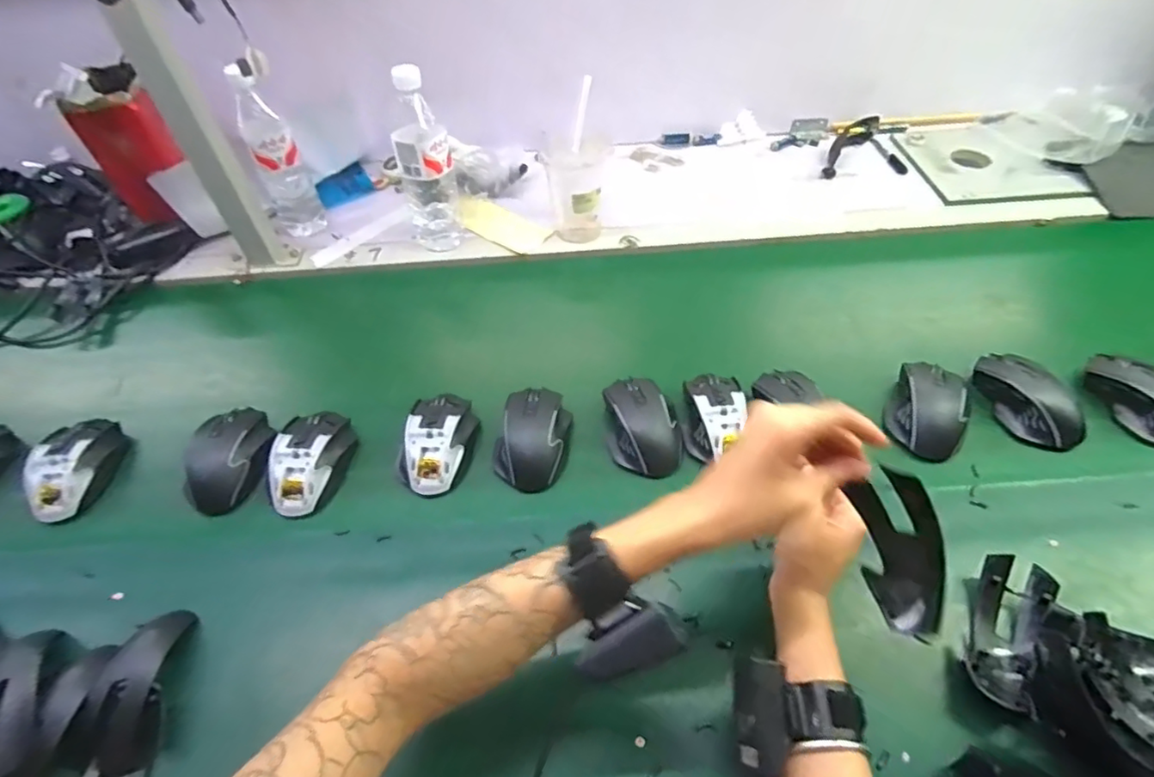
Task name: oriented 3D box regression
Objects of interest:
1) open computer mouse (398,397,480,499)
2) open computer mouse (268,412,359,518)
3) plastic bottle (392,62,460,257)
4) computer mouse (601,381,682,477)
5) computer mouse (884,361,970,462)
[{"bbox_3d":[-0.146,0.051,0.617,0.074,0.035,0.119,3,51,6],"label":"open computer mouse"},{"bbox_3d":[-0.274,0.072,0.609,0.074,0.036,0.113,-1,51,2],"label":"open computer mouse"},{"bbox_3d":[-0.205,-0.304,0.795,0.074,0.227,0.084,-13,51,-8],"label":"plastic bottle"},{"bbox_3d":[0.067,0.034,0.613,0.074,0.037,0.114,-7,51,-2],"label":"computer mouse"},{"bbox_3d":[0.362,0.021,0.608,0.072,0.041,0.101,23,56,20],"label":"computer mouse"}]

